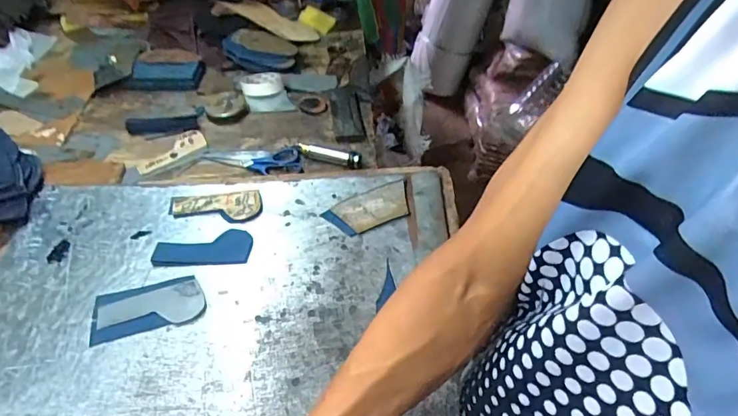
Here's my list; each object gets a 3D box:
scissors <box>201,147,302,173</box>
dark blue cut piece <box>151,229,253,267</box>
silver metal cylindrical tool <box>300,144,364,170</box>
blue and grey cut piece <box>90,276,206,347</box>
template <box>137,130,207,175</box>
[{"bbox_3d":[-0.204,-0.081,0.787,0.171,0.014,0.066,-1,48,-1],"label":"scissors"},{"bbox_3d":[-0.231,0.055,0.637,0.129,0.009,0.059,-4,48,-3],"label":"dark blue cut piece"},{"bbox_3d":[-0.065,-0.091,0.779,0.108,0.020,0.026,15,50,14],"label":"silver metal cylindrical tool"},{"bbox_3d":[-0.280,0.126,0.579,0.135,0.006,0.068,-14,51,-7],"label":"blue and grey cut piece"},{"bbox_3d":[-0.353,-0.102,0.813,0.122,0.007,0.048,-30,65,-20],"label":"template"}]

